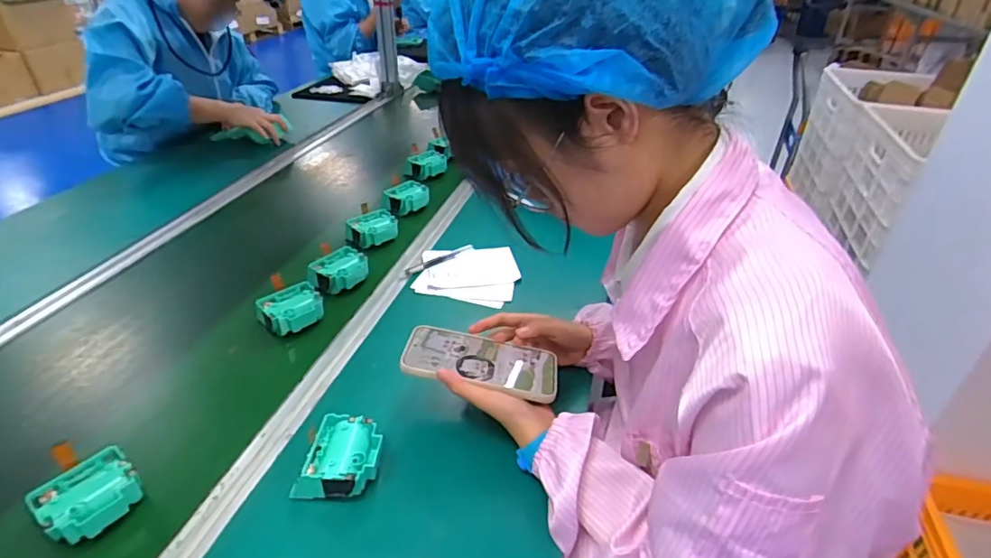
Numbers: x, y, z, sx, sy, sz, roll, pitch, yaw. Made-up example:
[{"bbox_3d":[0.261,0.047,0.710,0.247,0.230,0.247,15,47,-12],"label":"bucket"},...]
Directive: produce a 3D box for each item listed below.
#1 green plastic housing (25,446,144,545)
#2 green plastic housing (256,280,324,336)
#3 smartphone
[{"bbox_3d":[-0.377,0.200,0.492,0.069,0.026,0.074,26,41,32],"label":"green plastic housing"},{"bbox_3d":[-0.283,0.045,0.736,0.082,0.036,0.069,-19,39,-27],"label":"green plastic housing"},{"bbox_3d":[-0.016,0.092,0.583,0.165,0.017,0.085,11,29,-2],"label":"smartphone"}]

